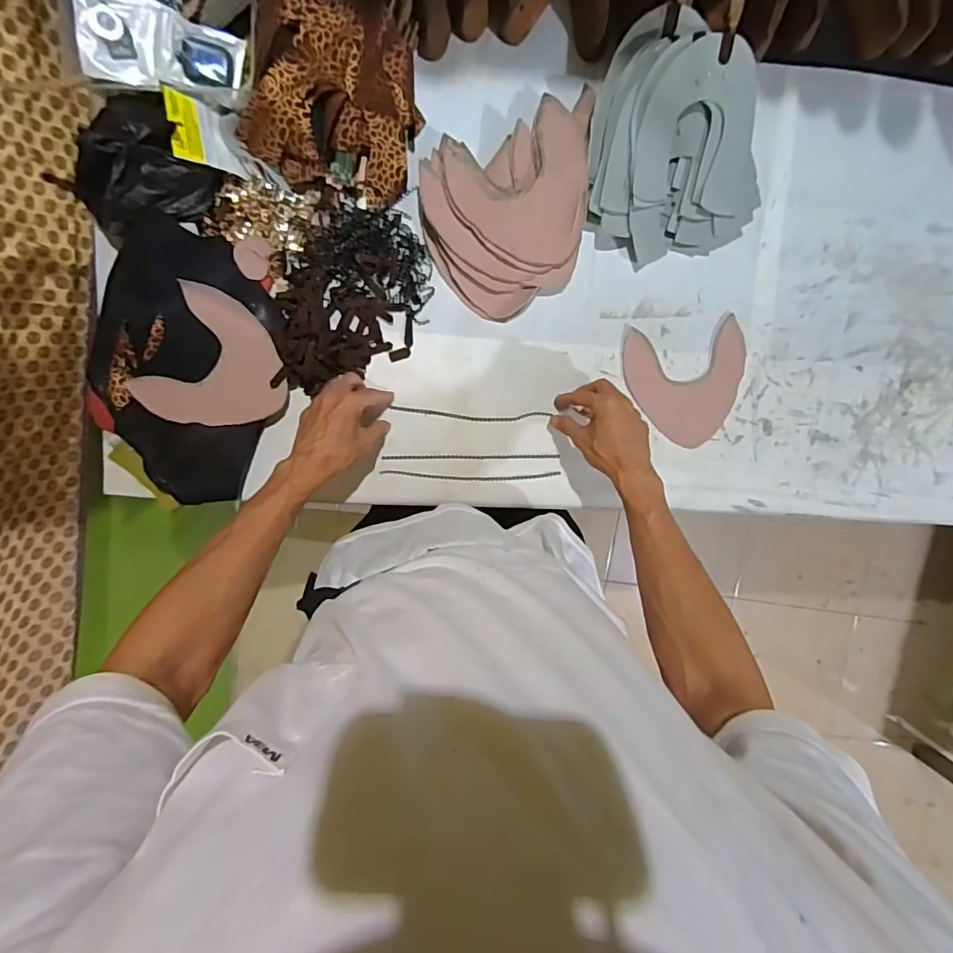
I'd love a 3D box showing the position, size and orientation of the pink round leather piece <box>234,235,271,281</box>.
[{"bbox_3d":[-0.272,-0.265,0.605,0.039,0.004,0.048,11,103,-20],"label":"pink round leather piece"}]

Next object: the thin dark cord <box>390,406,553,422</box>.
[{"bbox_3d":[-0.006,-0.081,0.659,0.203,0.005,0.015,3,95,-3],"label":"thin dark cord"}]

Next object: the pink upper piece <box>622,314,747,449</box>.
[{"bbox_3d":[0.284,-0.122,0.671,0.162,0.007,0.158,-8,95,-3],"label":"pink upper piece"}]

